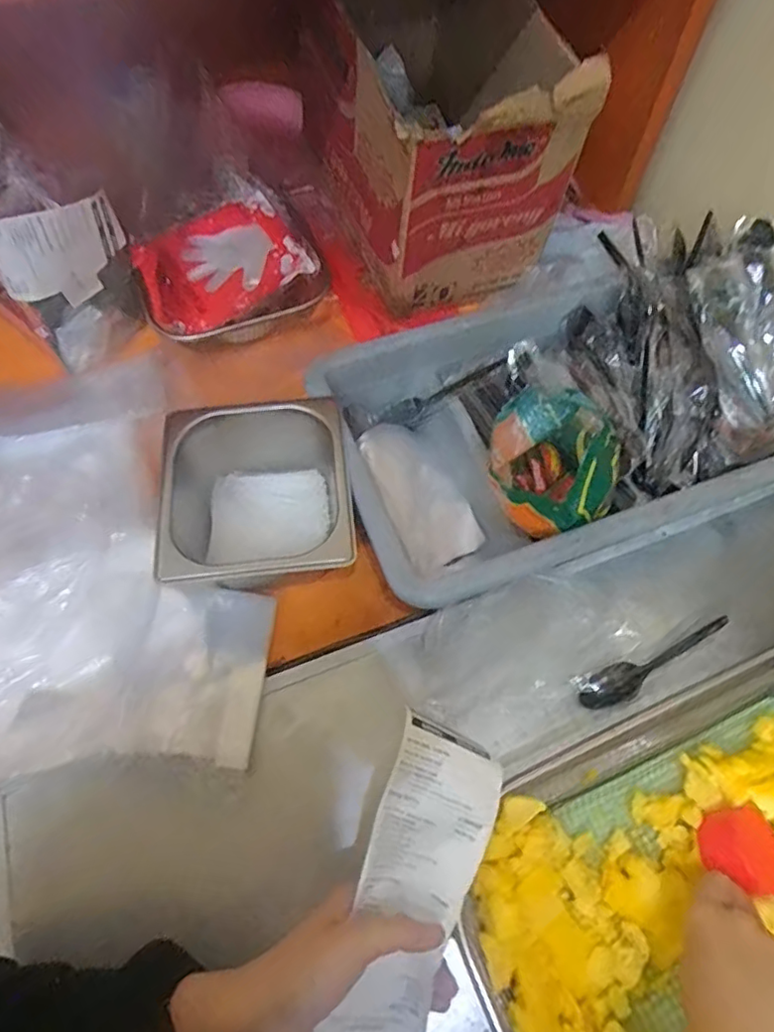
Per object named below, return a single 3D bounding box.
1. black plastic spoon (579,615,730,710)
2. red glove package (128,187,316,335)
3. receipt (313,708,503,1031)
[{"bbox_3d":[0.234,0.125,0.508,0.155,0.022,0.028,-22,64,-12],"label":"black plastic spoon"},{"bbox_3d":[-0.186,-0.288,0.670,0.196,0.051,0.134,-36,68,-19],"label":"red glove package"},{"bbox_3d":[0.016,0.234,0.361,0.074,0.022,0.202,21,76,-11],"label":"receipt"}]

